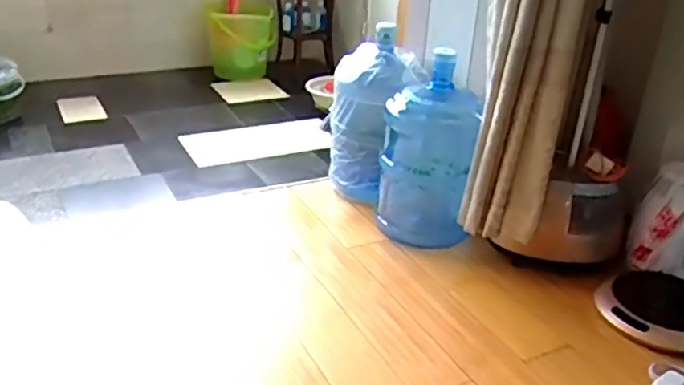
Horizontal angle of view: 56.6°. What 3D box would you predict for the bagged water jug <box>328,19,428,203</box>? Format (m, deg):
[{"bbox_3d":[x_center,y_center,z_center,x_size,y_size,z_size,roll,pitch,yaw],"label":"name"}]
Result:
[{"bbox_3d":[0.072,-0.204,1.821,0.250,0.450,0.245,19,31,28],"label":"bagged water jug"}]

